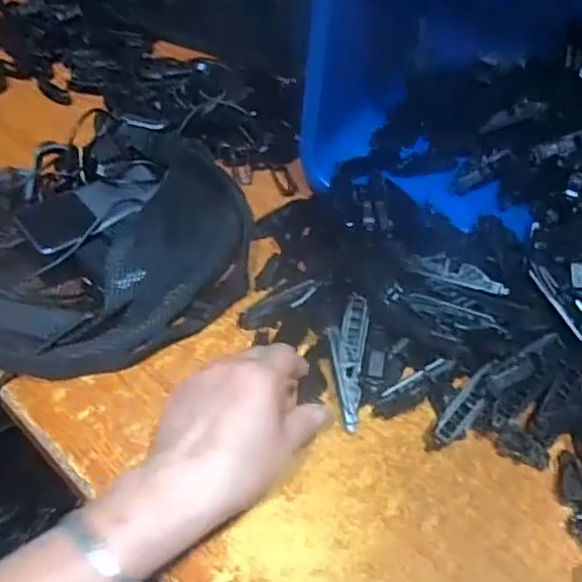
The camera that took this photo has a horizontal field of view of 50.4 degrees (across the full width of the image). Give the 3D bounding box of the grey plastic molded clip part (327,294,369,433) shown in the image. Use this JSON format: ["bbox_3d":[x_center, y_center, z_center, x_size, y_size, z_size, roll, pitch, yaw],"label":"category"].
[{"bbox_3d":[0.042,0.050,0.470,0.028,0.016,0.106,6,62,2],"label":"grey plastic molded clip part"}]

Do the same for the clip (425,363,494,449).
[{"bbox_3d":[0.125,0.085,0.448,0.019,0.015,0.074,35,86,26],"label":"clip"}]

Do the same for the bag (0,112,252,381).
[{"bbox_3d":[-0.170,-0.052,0.540,0.262,0.062,0.246,-20,51,-22],"label":"bag"}]

